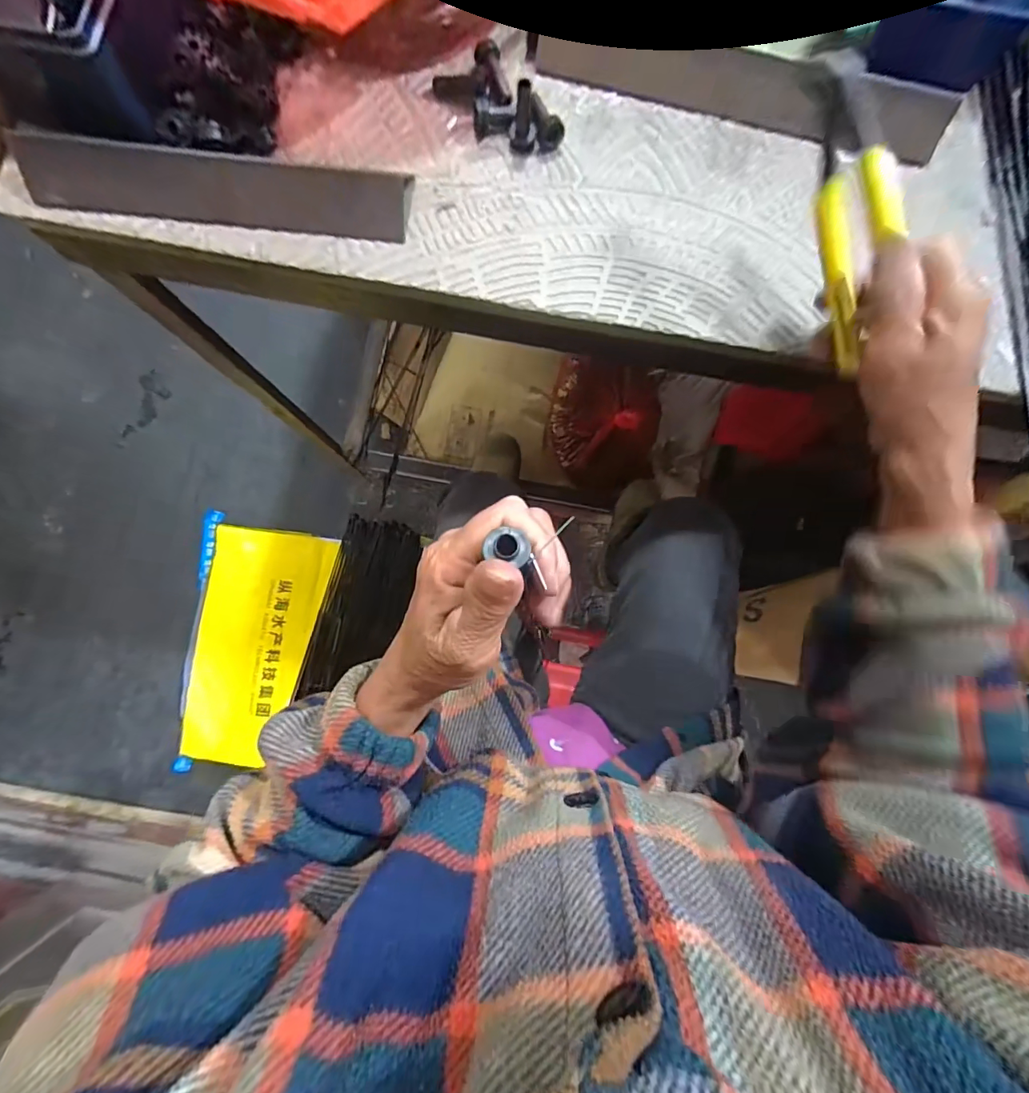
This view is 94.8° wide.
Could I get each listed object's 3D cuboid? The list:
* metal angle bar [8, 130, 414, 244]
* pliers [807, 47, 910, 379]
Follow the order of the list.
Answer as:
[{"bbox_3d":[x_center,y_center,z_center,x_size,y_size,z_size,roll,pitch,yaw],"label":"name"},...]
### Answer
[{"bbox_3d":[-0.189,-0.232,0.305,0.236,0.025,0.038,7,84,0],"label":"metal angle bar"},{"bbox_3d":[0.182,-0.176,0.253,0.012,0.058,0.159,-18,108,-3],"label":"pliers"}]

